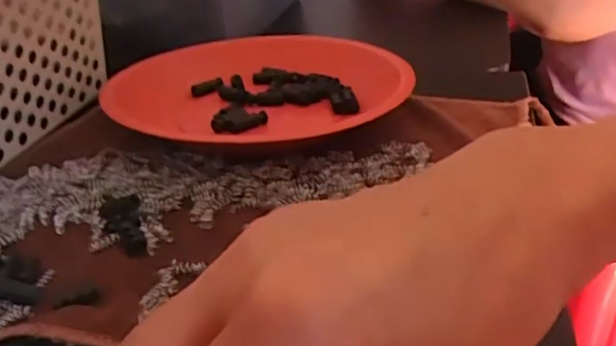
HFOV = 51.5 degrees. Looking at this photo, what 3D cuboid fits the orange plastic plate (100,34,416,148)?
[{"bbox_3d":[-0.048,-0.071,0.455,0.191,0.030,0.187,-6,26,3],"label":"orange plastic plate"}]

